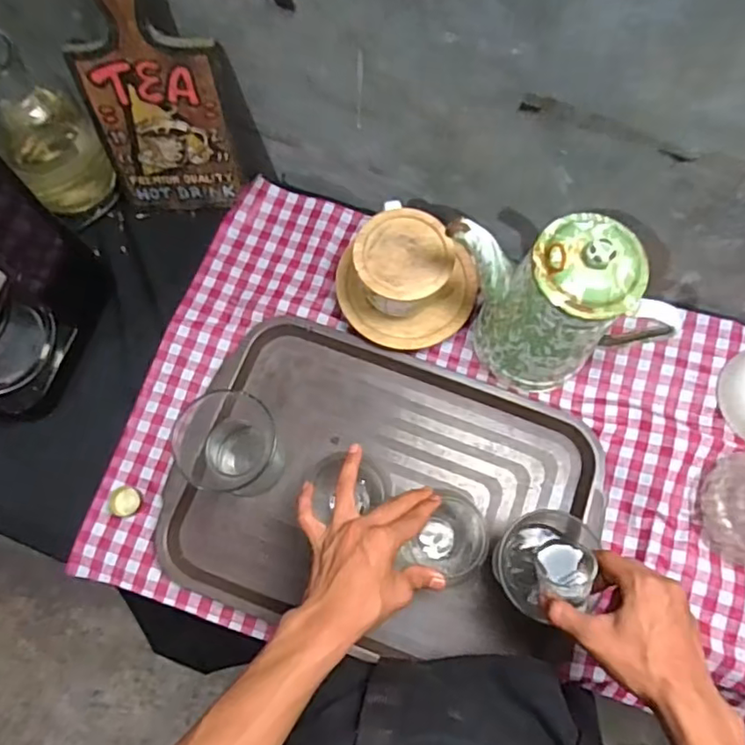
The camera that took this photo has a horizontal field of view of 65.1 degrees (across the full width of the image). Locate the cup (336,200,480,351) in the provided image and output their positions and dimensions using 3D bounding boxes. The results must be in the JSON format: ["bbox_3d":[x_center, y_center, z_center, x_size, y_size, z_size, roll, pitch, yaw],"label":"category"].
[{"bbox_3d":[0.036,-0.092,0.624,0.138,0.109,0.119,30,75,7],"label":"cup"}]

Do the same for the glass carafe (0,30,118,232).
[{"bbox_3d":[-0.353,-0.254,0.613,0.100,0.199,0.089,43,77,10],"label":"glass carafe"}]

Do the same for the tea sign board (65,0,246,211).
[{"bbox_3d":[-0.213,-0.275,0.584,0.136,0.268,0.018,-1,58,-5],"label":"tea sign board"}]

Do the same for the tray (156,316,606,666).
[{"bbox_3d":[0.015,0.126,0.617,0.416,0.021,0.300,18,74,4],"label":"tray"}]

